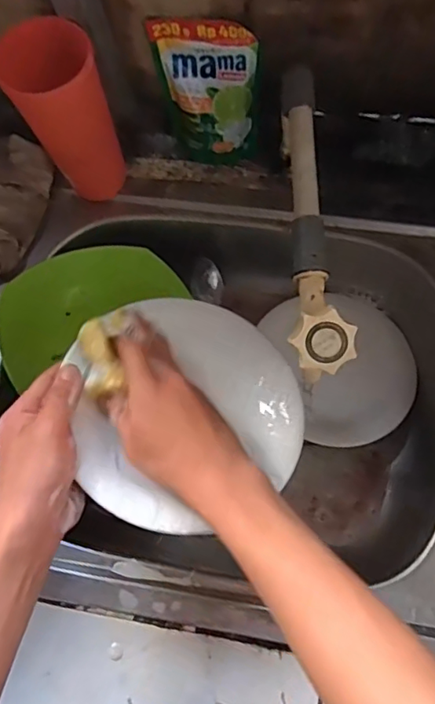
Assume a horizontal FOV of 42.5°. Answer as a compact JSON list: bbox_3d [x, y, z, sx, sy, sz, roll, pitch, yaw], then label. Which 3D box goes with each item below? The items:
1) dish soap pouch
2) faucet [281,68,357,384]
[{"bbox_3d":[-0.012,-0.271,0.597,0.108,0.154,0.048,16,72,8],"label":"dish soap pouch"},{"bbox_3d":[0.075,-0.122,0.476,0.045,0.074,0.299,-2,71,2],"label":"faucet"}]

